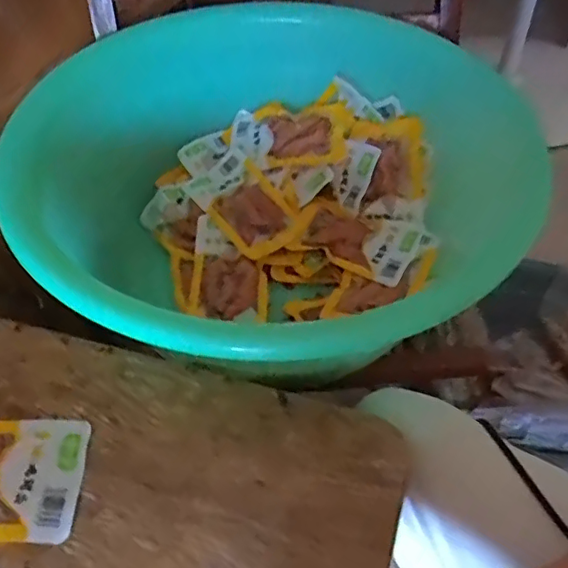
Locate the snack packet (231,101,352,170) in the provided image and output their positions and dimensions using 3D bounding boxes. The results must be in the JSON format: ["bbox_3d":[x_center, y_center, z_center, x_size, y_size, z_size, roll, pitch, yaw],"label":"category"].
[{"bbox_3d":[0.005,-0.177,0.685,0.140,0.036,0.091,6,53,8],"label":"snack packet"}]

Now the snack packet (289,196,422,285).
[{"bbox_3d":[0.077,-0.049,0.617,0.130,0.026,0.079,25,58,20],"label":"snack packet"}]

